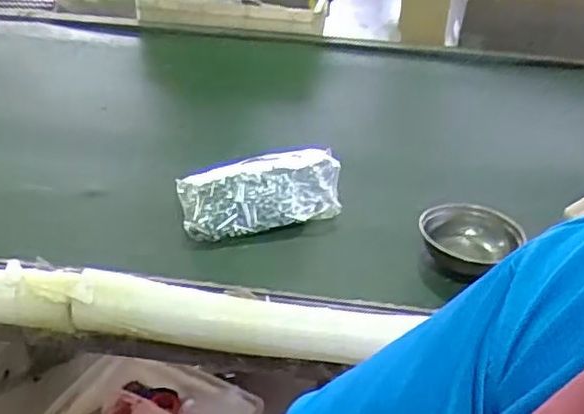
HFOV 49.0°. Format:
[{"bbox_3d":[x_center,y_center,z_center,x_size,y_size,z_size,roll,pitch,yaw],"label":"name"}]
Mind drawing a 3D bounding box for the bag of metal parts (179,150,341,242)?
[{"bbox_3d":[-0.052,-0.032,1.086,0.275,0.070,0.153,-9,35,-18],"label":"bag of metal parts"}]

